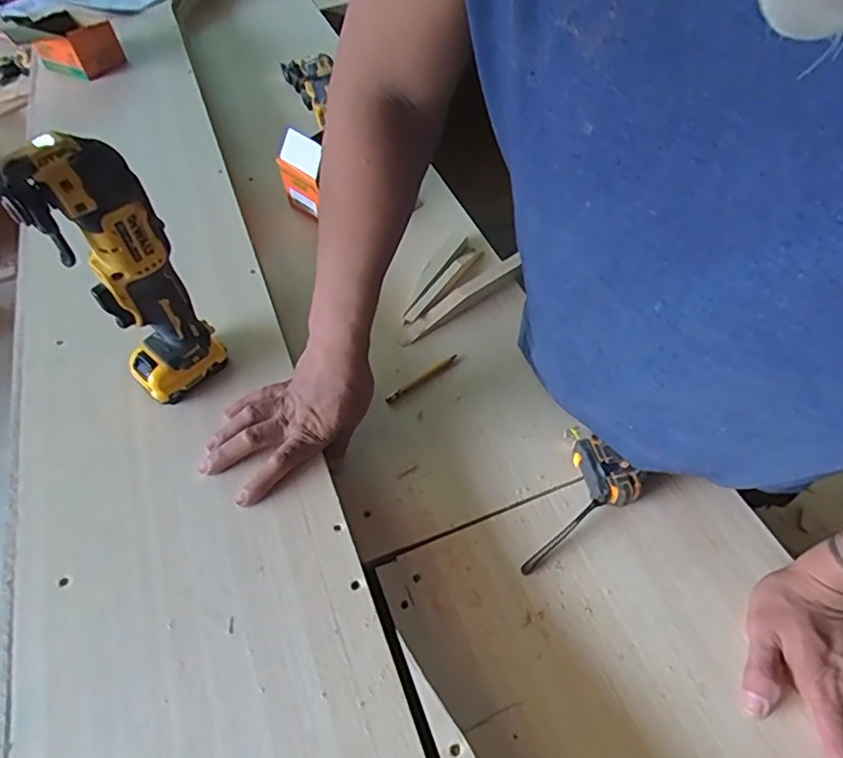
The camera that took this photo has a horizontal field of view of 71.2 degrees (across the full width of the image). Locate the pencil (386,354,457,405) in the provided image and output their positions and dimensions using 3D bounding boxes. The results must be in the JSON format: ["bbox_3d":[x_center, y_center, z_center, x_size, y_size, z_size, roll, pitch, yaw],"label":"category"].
[{"bbox_3d":[0.001,0.000,0.673,0.101,0.009,0.011,-36,58,-21],"label":"pencil"}]

